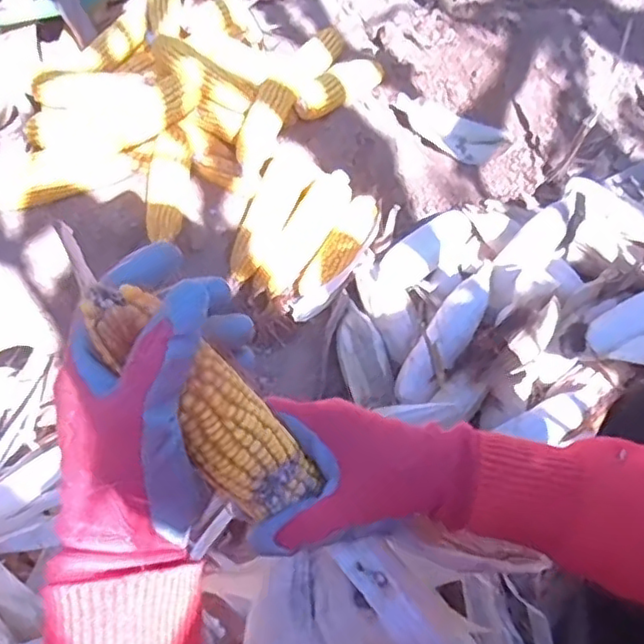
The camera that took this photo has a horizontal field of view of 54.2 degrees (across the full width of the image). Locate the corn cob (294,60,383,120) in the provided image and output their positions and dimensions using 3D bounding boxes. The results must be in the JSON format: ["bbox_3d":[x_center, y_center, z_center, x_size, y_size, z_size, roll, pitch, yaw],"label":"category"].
[{"bbox_3d":[0.030,-0.357,0.952,0.055,0.049,0.178,35,50,15],"label":"corn cob"}]

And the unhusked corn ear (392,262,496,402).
[{"bbox_3d":[0.164,0.008,0.796,0.056,0.042,0.220,29,66,17],"label":"unhusked corn ear"}]

